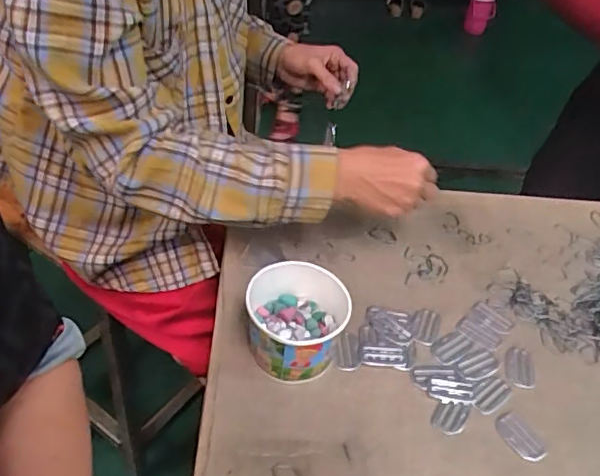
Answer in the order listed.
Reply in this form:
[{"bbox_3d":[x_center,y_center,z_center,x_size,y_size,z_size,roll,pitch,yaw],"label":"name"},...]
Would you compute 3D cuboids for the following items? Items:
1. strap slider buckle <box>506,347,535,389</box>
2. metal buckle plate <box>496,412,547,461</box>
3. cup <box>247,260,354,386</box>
[{"bbox_3d":[0.215,0.126,0.569,0.028,0.007,0.048,9,47,12],"label":"strap slider buckle"},{"bbox_3d":[0.195,0.176,0.515,0.026,0.004,0.046,-27,50,-22],"label":"metal buckle plate"},{"bbox_3d":[0.000,0.080,0.533,0.088,0.075,0.087,-2,46,2],"label":"cup"}]

